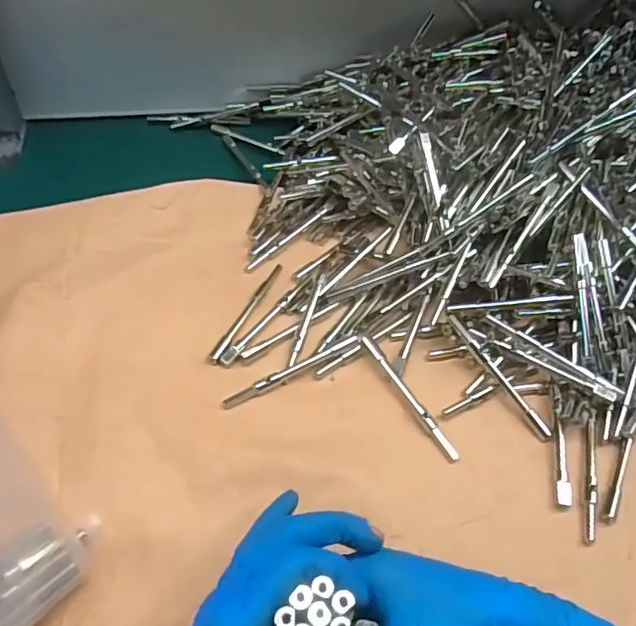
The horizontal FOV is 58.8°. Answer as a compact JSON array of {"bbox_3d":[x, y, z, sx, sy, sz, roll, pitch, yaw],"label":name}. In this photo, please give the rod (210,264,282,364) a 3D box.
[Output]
[{"bbox_3d":[-0.057,-0.004,0.462,0.010,0.007,0.112,20,52,11],"label":"rod"}]

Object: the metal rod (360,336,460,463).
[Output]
[{"bbox_3d":[0.067,0.060,0.417,0.010,0.009,0.112,-23,57,-22],"label":"metal rod"}]

